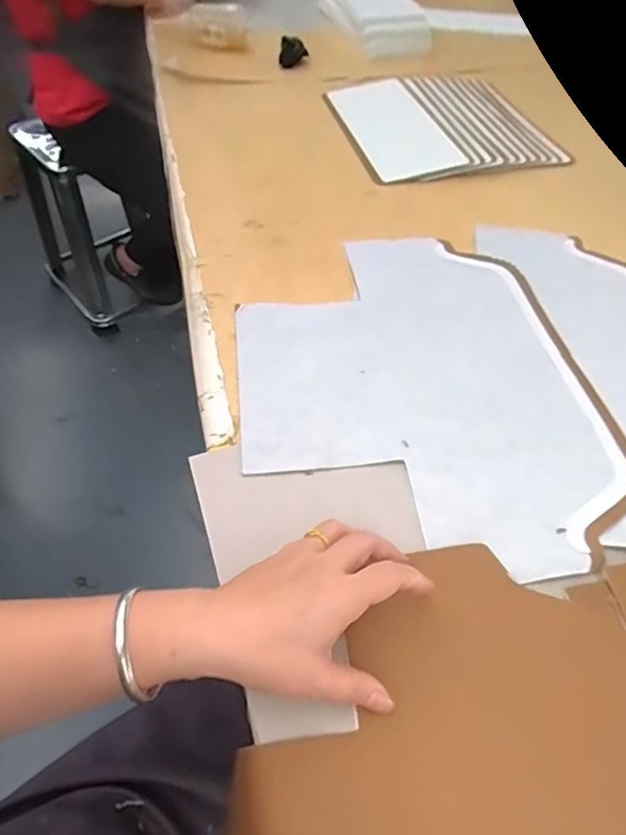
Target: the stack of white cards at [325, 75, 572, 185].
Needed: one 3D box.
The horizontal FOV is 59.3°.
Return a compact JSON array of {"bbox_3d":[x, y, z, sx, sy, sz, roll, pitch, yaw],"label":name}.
[{"bbox_3d":[0.201,-0.441,0.818,0.313,0.024,0.296,-9,54,-10],"label":"stack of white cards"}]

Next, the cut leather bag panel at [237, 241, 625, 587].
[{"bbox_3d":[0.091,-0.040,0.500,0.307,0.008,0.383,-3,52,-6],"label":"cut leather bag panel"}]

